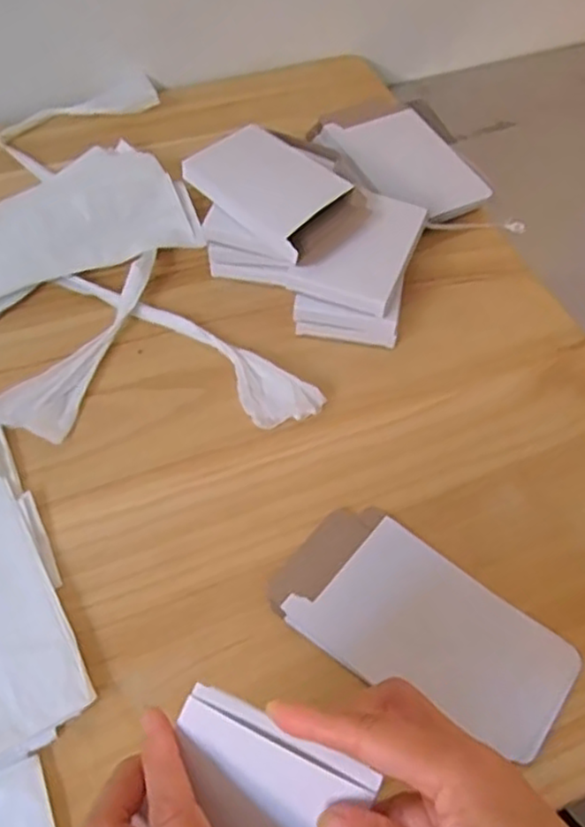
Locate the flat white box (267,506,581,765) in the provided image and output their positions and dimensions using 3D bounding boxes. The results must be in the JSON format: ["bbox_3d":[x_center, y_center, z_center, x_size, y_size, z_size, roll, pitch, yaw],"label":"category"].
[{"bbox_3d":[0.085,0.140,0.457,0.188,0.007,0.103,34,61,18],"label":"flat white box"}]

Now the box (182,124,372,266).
[{"bbox_3d":[-0.013,-0.188,0.580,0.088,0.027,0.138,-39,67,-24],"label":"box"}]

